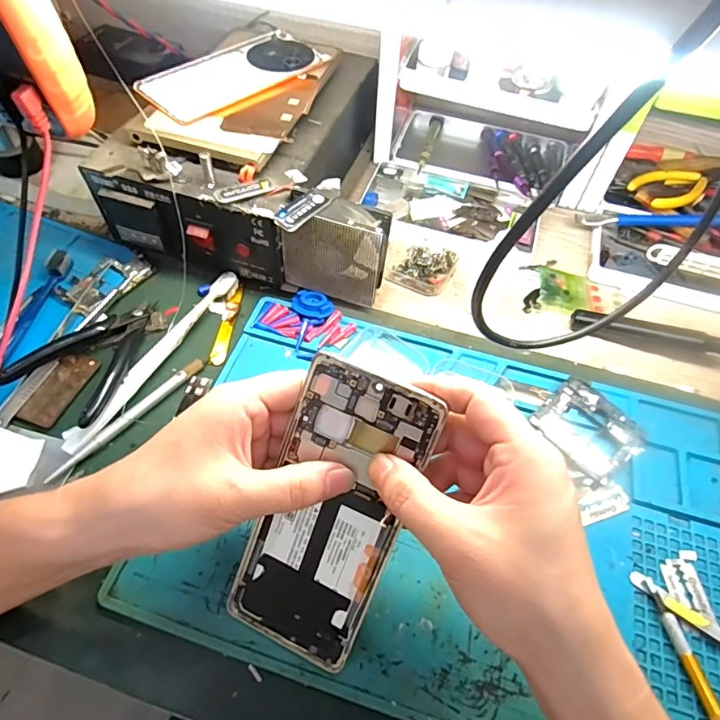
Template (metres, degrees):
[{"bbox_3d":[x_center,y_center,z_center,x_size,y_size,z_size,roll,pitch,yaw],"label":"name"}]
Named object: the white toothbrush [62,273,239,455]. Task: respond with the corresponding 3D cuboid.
[{"bbox_3d":[-0.155,-0.004,0.368,0.020,0.011,0.181,27,60,14],"label":"white toothbrush"}]

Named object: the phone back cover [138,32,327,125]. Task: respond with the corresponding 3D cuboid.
[{"bbox_3d":[-0.106,-0.247,0.409,0.080,0.008,0.156,38,63,20],"label":"phone back cover"}]

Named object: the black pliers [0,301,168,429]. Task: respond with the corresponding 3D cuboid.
[{"bbox_3d":[-0.196,-0.008,0.358,0.069,0.025,0.110,23,59,12],"label":"black pliers"}]

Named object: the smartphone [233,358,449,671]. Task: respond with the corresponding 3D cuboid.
[{"bbox_3d":[-0.016,0.083,0.252,0.072,0.007,0.161,21,99,11],"label":"smartphone"}]

